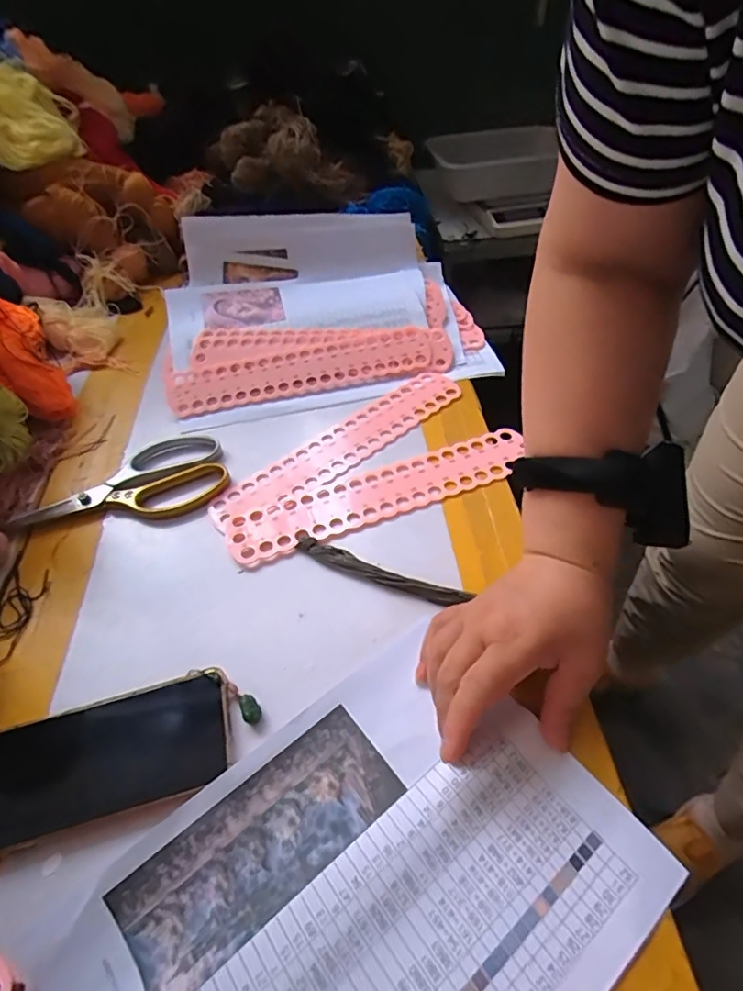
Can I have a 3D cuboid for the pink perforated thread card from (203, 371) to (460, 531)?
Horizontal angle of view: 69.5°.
[{"bbox_3d":[-0.027,-0.051,0.537,0.289,0.004,0.060,-35,54,-24],"label":"pink perforated thread card"}]

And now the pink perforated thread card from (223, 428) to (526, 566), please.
[{"bbox_3d":[0.009,-0.003,0.489,0.281,0.004,0.059,-18,49,-10],"label":"pink perforated thread card"}]

